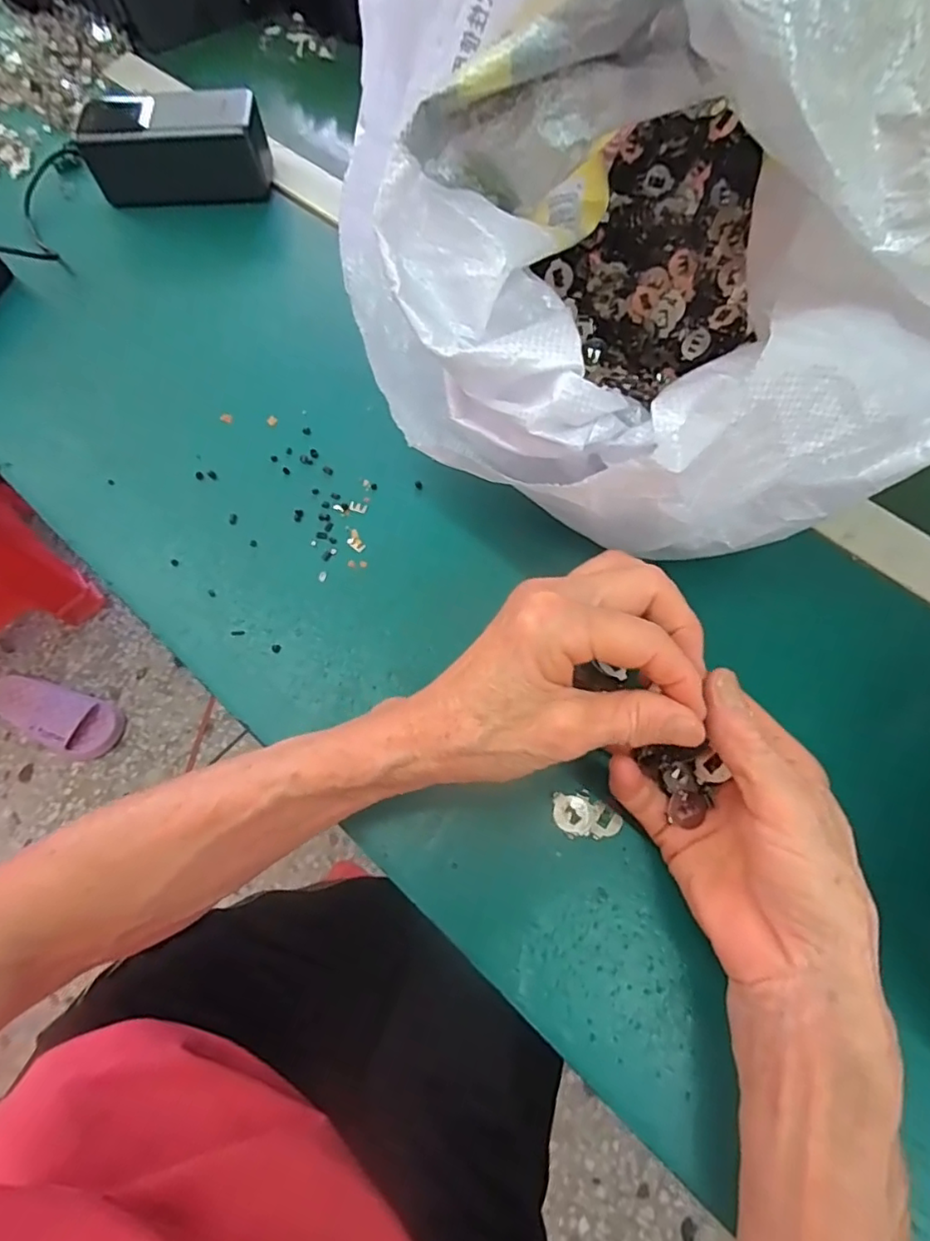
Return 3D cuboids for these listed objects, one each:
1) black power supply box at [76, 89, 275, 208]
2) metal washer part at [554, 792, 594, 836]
[{"bbox_3d":[-0.215,-0.355,0.447,0.125,0.056,0.046,-6,67,-2],"label":"black power supply box"},{"bbox_3d":[0.052,0.092,0.281,0.018,0.004,0.019,-2,67,0],"label":"metal washer part"}]

